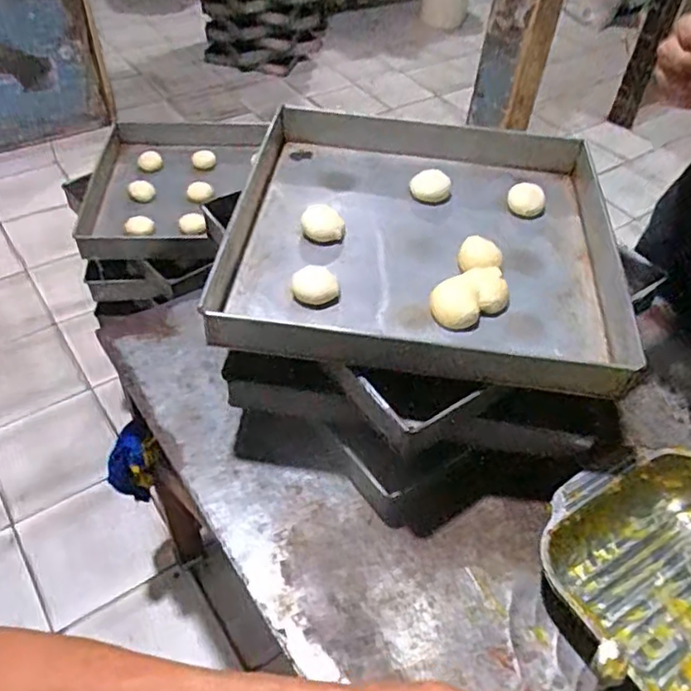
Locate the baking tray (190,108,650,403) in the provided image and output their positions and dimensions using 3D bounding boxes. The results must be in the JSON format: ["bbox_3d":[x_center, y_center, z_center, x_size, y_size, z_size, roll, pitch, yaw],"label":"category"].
[{"bbox_3d":[0.097,-0.163,0.833,0.494,0.059,0.515,6,47,1],"label":"baking tray"}]

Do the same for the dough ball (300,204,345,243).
[{"bbox_3d":[-0.030,-0.163,0.832,0.056,0.031,0.047,4,47,-1],"label":"dough ball"}]

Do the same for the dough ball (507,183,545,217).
[{"bbox_3d":[0.258,-0.209,0.895,0.050,0.024,0.049,2,47,-3],"label":"dough ball"}]

